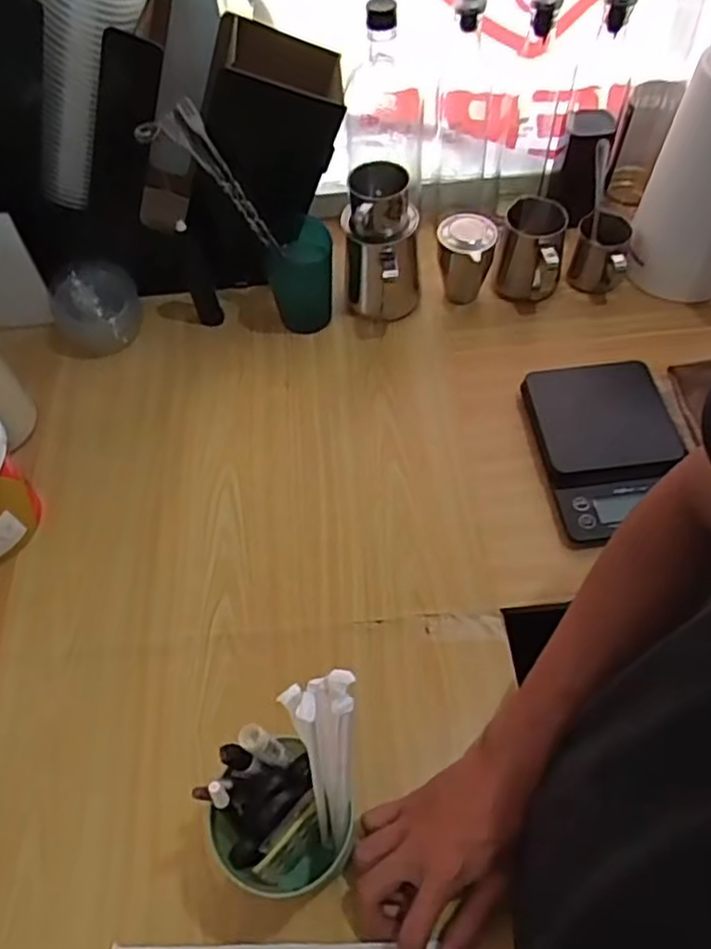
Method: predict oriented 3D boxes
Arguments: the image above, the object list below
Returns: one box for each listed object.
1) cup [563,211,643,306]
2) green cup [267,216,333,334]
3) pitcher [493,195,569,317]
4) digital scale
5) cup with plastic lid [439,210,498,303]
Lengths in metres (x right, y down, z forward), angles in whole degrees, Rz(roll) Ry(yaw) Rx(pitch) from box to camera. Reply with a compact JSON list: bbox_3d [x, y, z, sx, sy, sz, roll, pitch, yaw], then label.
[{"bbox_3d":[0.281,-0.249,0.787,0.061,0.072,0.067,-2,57,3],"label":"cup"},{"bbox_3d":[-0.059,-0.220,0.783,0.069,0.095,0.070,-2,57,3],"label":"green cup"},{"bbox_3d":[0.195,-0.244,0.780,0.065,0.095,0.076,10,59,11],"label":"pitcher"},{"bbox_3d":[0.249,-0.033,0.679,0.136,0.030,0.193,-9,57,-2],"label":"digital scale"},{"bbox_3d":[0.124,-0.236,0.785,0.059,0.092,0.052,1,57,5],"label":"cup with plastic lid"}]

